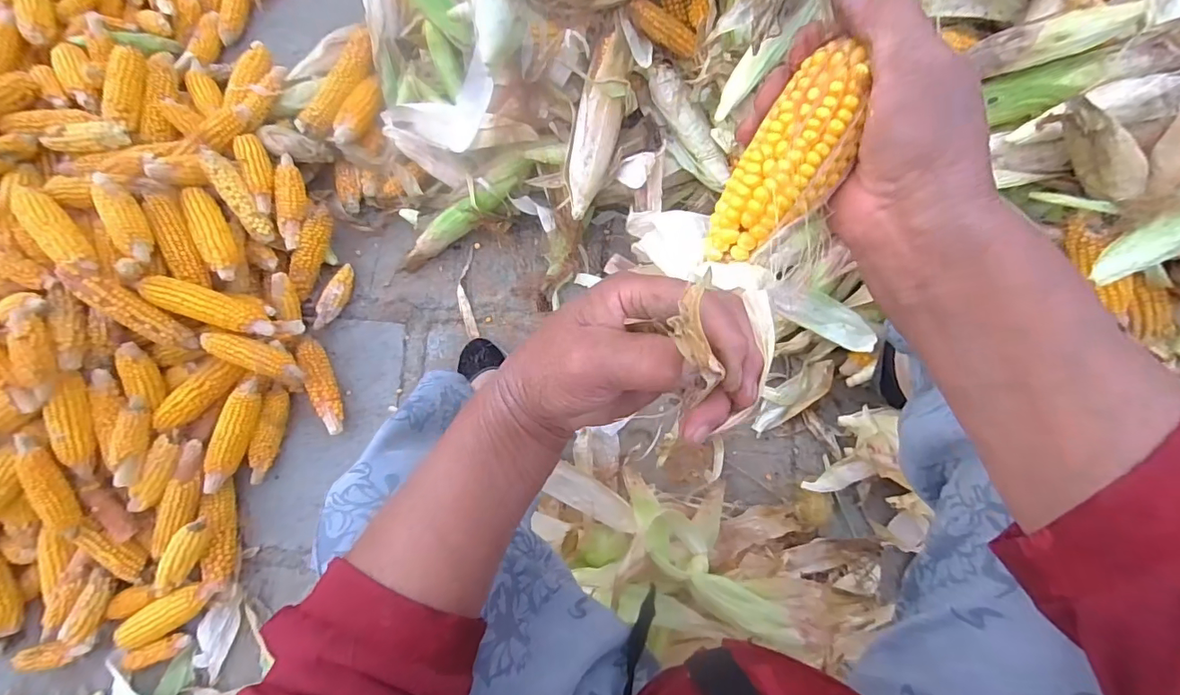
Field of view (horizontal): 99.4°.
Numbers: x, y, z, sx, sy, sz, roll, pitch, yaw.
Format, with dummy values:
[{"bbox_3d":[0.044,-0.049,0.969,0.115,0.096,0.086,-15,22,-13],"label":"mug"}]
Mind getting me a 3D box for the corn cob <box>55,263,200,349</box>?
[{"bbox_3d":[-0.646,-0.056,0.708,0.044,0.042,0.175,-47,115,5],"label":"corn cob"}]

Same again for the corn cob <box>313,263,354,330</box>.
[{"bbox_3d":[-0.423,-0.084,0.827,0.032,0.029,0.119,22,78,9],"label":"corn cob"}]

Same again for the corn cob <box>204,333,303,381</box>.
[{"bbox_3d":[-0.502,0.011,0.749,0.138,0.044,0.046,23,92,-12],"label":"corn cob"}]

